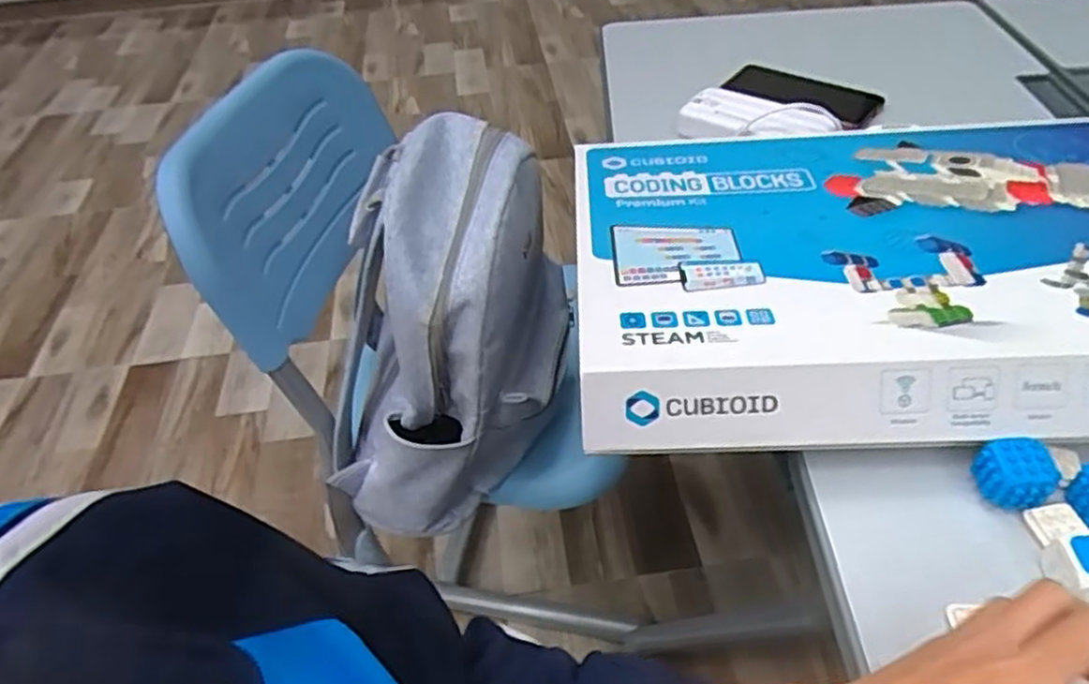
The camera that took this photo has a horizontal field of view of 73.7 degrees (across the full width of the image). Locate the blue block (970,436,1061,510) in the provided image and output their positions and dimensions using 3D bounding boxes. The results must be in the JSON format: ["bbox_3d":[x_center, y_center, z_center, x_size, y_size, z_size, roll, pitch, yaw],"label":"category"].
[{"bbox_3d":[0.275,0.077,0.425,0.035,0.030,0.035,-9,45,-4],"label":"blue block"}]

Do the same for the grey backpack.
[{"bbox_3d":[-0.084,-0.013,0.708,0.174,0.338,0.270,9,46,14],"label":"grey backpack"}]

